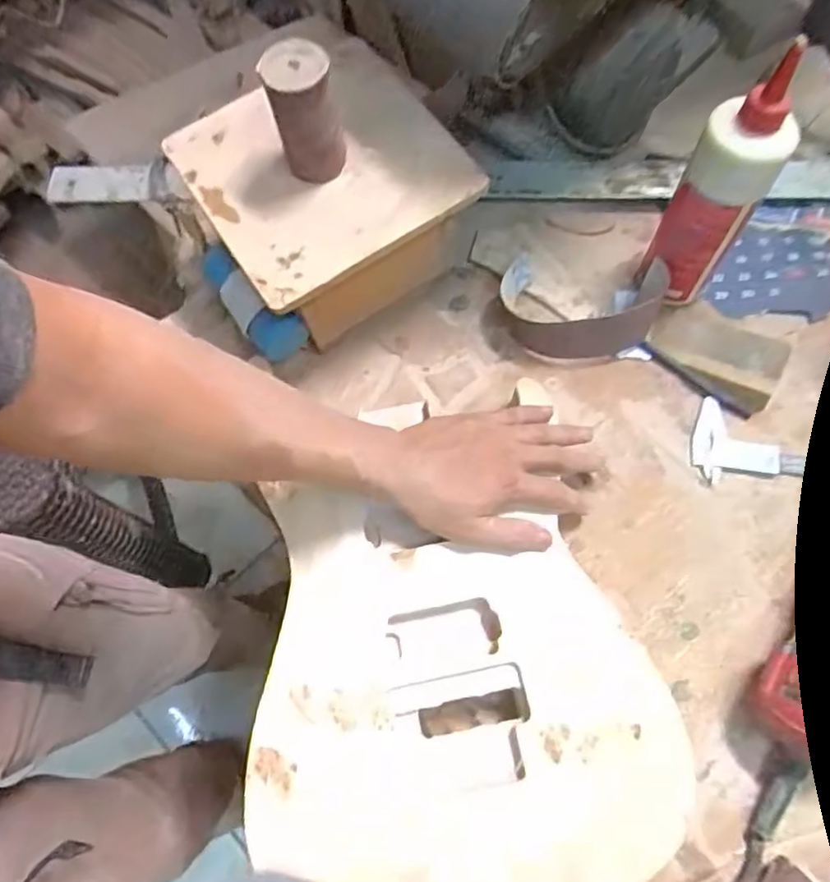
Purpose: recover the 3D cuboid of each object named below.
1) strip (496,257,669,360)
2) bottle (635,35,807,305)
[{"bbox_3d":[0.151,-0.118,0.594,0.148,0.054,0.089,10,69,5],"label":"strip"},{"bbox_3d":[0.243,-0.198,0.532,0.051,0.217,0.062,-22,69,-8],"label":"bottle"}]

